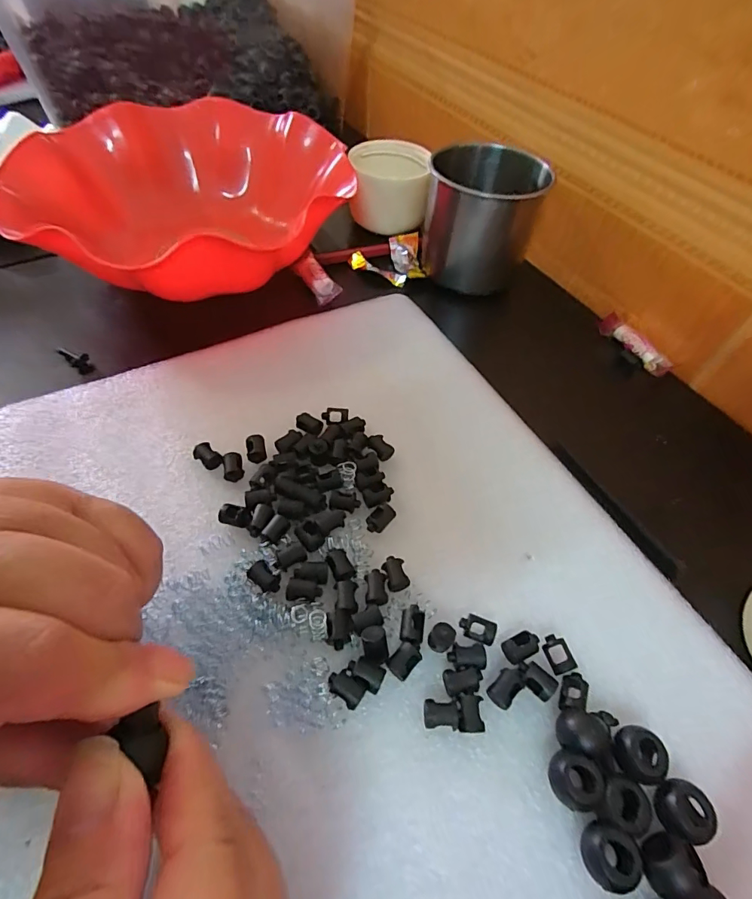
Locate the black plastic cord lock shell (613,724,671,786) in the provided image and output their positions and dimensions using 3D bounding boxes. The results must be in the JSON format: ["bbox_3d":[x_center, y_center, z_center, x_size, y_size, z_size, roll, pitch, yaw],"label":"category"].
[{"bbox_3d":[0.097,0.112,0.167,0.015,0.011,0.017,5,54,0],"label":"black plastic cord lock shell"}]

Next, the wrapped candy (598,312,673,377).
[{"bbox_3d":[0.179,-0.073,0.315,0.014,0.011,0.056,-29,61,-21],"label":"wrapped candy"}]

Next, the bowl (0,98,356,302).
[{"bbox_3d":[-0.126,-0.182,0.328,0.215,0.061,0.207,2,54,-2],"label":"bowl"}]

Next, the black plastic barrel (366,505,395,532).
[{"bbox_3d":[0.002,0.033,0.218,0.009,0.006,0.014,38,61,21],"label":"black plastic barrel"}]

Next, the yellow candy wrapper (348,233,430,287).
[{"bbox_3d":[0.009,-0.147,0.356,0.055,0.021,0.043,-9,56,-10],"label":"yellow candy wrapper"}]

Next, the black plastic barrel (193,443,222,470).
[{"bbox_3d":[-0.086,0.004,0.233,0.014,0.009,0.009,38,61,22],"label":"black plastic barrel"}]

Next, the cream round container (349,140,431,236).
[{"bbox_3d":[0.009,-0.205,0.361,0.061,0.050,0.069,4,54,0],"label":"cream round container"}]

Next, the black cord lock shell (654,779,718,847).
[{"bbox_3d":[0.106,0.124,0.156,0.018,0.013,0.017,6,54,1],"label":"black cord lock shell"}]

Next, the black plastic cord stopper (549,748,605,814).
[{"bbox_3d":[0.070,0.117,0.161,0.015,0.014,0.018,-2,55,-5],"label":"black plastic cord stopper"}]

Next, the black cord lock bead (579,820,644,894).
[{"bbox_3d":[0.077,0.134,0.151,0.015,0.015,0.017,-10,56,-10],"label":"black cord lock bead"}]

